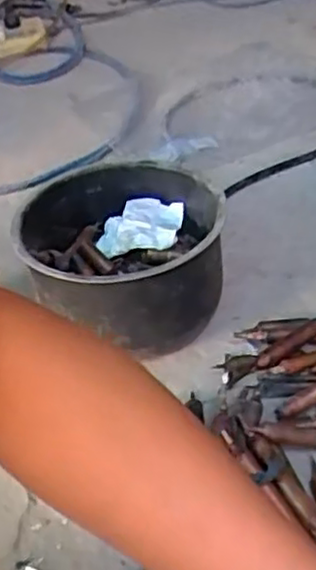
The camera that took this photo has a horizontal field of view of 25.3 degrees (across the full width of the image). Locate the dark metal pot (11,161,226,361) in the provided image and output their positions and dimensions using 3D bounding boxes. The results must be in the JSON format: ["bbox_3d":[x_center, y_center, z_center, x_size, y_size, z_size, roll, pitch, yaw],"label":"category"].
[{"bbox_3d":[-0.034,-0.027,0.815,0.219,0.142,0.215,-4,42,3],"label":"dark metal pot"}]

